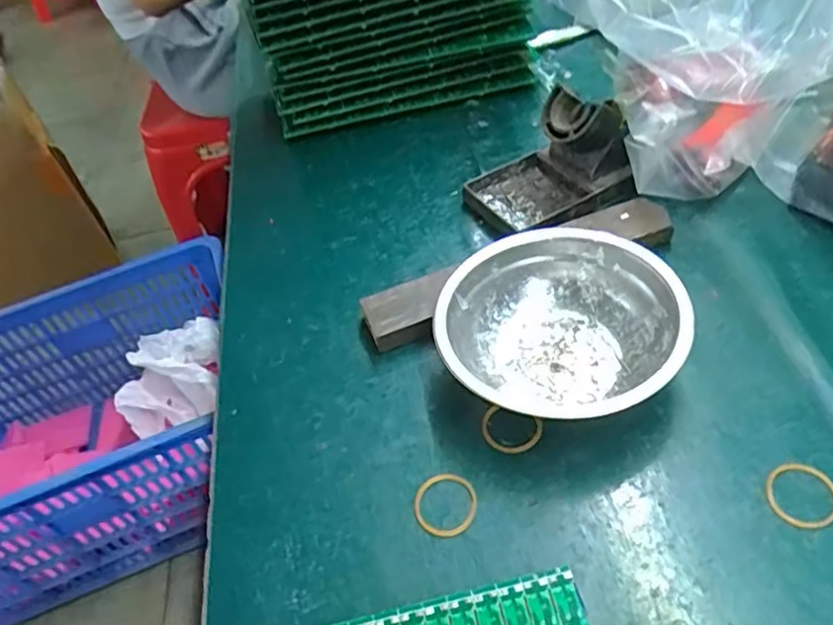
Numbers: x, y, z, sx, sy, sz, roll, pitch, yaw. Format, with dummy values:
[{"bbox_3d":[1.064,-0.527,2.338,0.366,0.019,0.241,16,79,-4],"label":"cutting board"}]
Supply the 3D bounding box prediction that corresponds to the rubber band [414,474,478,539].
[{"bbox_3d":[0.014,0.093,0.316,0.031,0.004,0.032,-6,47,7],"label":"rubber band"}]

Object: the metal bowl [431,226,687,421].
[{"bbox_3d":[0.078,0.010,0.353,0.127,0.041,0.122,7,50,17],"label":"metal bowl"}]

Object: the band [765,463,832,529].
[{"bbox_3d":[0.175,0.082,0.292,0.031,0.004,0.030,-6,47,7],"label":"band"}]

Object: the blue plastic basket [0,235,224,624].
[{"bbox_3d":[-0.553,0.185,1.072,0.585,0.259,0.395,-21,47,-7],"label":"blue plastic basket"}]

